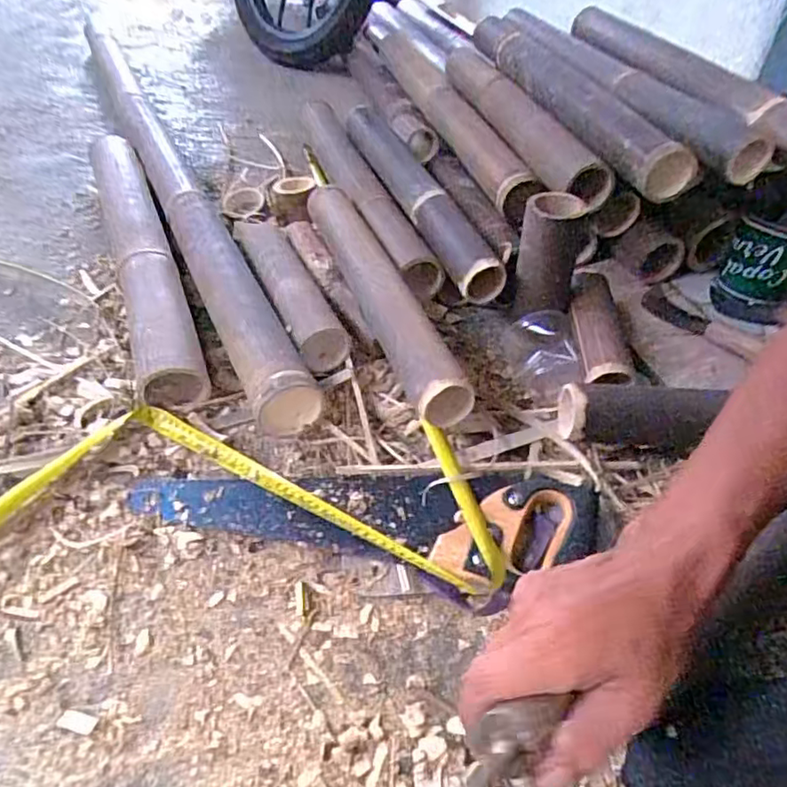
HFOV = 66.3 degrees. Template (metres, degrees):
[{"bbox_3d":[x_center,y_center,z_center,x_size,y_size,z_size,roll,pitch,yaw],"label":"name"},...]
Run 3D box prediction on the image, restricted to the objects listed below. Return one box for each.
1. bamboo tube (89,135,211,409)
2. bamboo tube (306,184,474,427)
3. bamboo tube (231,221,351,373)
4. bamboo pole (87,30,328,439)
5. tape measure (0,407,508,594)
[{"bbox_3d":[-0.377,-0.221,0.888,0.081,0.089,0.642,-16,49,-18],"label":"bamboo tube"},{"bbox_3d":[-0.026,-0.150,0.774,0.066,0.065,0.500,-13,46,-17],"label":"bamboo tube"},{"bbox_3d":[-0.156,-0.161,0.845,0.070,0.065,0.344,-18,50,-20],"label":"bamboo tube"},{"bbox_3d":[-0.382,-0.381,1.047,0.084,0.084,1.311,-18,50,-20],"label":"bamboo pole"},{"bbox_3d":[-0.267,0.120,0.572,0.681,0.060,0.307,-9,47,-12],"label":"tape measure"}]

